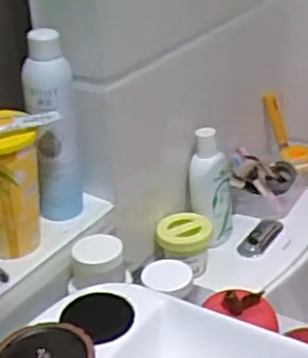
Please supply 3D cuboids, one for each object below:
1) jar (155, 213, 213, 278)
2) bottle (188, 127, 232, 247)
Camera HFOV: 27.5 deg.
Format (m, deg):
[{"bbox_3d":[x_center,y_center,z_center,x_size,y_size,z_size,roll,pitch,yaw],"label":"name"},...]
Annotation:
[{"bbox_3d":[0.045,0.096,0.929,0.081,0.070,0.071,2,30,9],"label":"jar"},{"bbox_3d":[0.088,0.009,0.967,0.064,0.176,0.073,-1,30,5],"label":"bottle"}]

